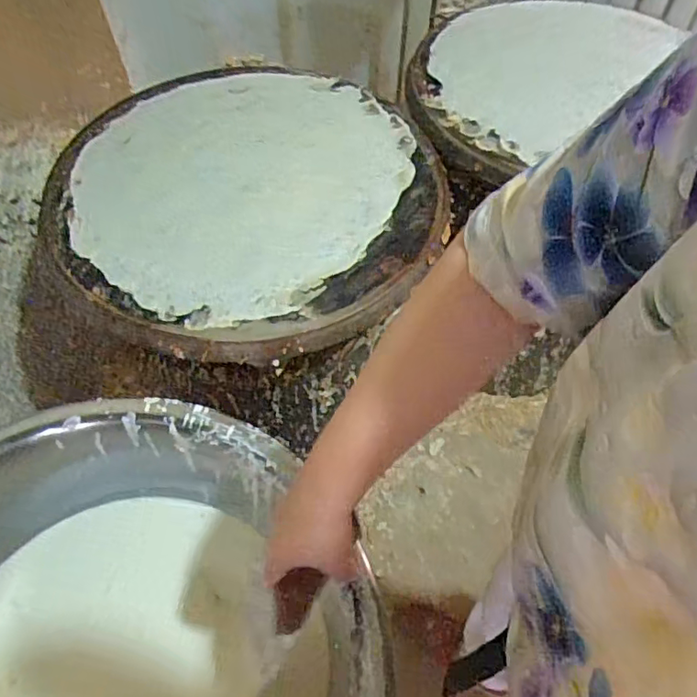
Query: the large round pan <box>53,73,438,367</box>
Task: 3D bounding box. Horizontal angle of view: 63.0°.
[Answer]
[{"bbox_3d":[-0.141,-0.212,0.825,0.500,0.132,0.552,29,61,17],"label":"large round pan"}]

